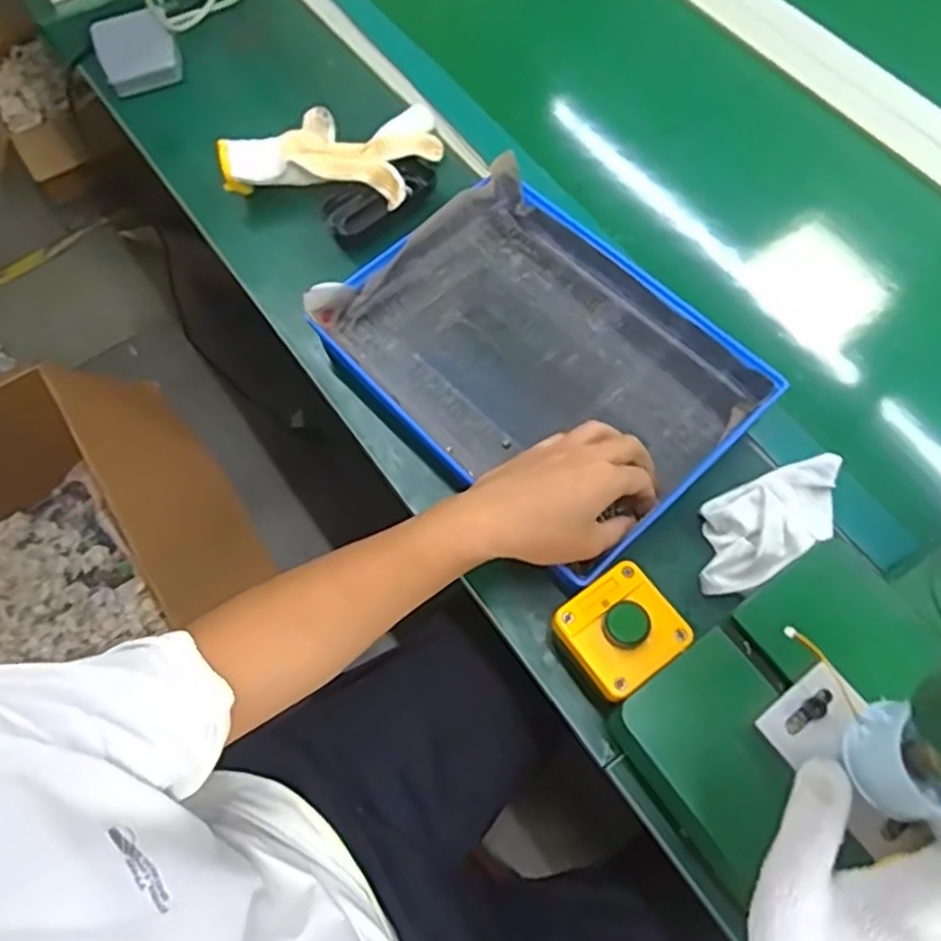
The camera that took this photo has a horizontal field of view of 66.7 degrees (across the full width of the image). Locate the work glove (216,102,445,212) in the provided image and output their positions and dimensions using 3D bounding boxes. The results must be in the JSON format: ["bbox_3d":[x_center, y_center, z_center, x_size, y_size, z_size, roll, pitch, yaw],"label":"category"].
[{"bbox_3d":[-0.127,-0.306,0.687,0.192,0.048,0.129,8,66,5],"label":"work glove"}]

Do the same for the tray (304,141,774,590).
[{"bbox_3d":[0.057,-0.094,0.590,0.246,0.045,0.319,-41,71,-15],"label":"tray"}]

